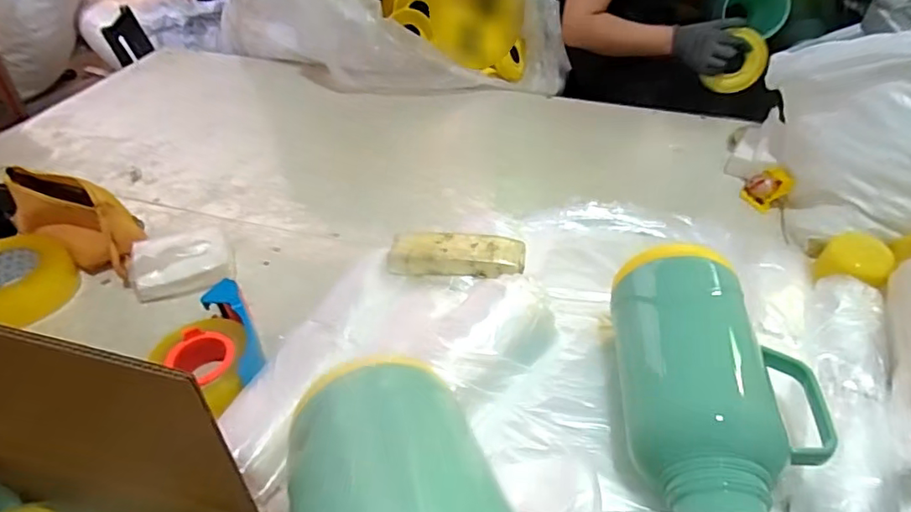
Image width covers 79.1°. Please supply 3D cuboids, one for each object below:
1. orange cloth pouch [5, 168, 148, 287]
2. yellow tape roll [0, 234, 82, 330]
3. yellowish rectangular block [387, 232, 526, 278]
[{"bbox_3d":[-0.528,-0.052,0.766,0.242,0.106,0.090,21,45,20],"label":"orange cloth pouch"},{"bbox_3d":[-0.576,0.028,0.721,0.135,0.052,0.130,1,42,-1],"label":"yellow tape roll"},{"bbox_3d":[0.002,-0.003,0.695,0.167,0.021,0.067,3,42,1],"label":"yellowish rectangular block"}]

